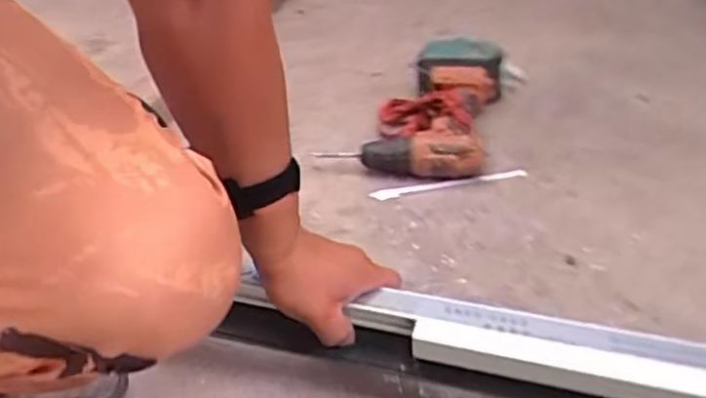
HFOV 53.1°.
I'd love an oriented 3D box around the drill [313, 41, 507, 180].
[{"bbox_3d":[0.114,-0.128,1.006,0.165,0.088,0.255,4,38,16],"label":"drill"}]

